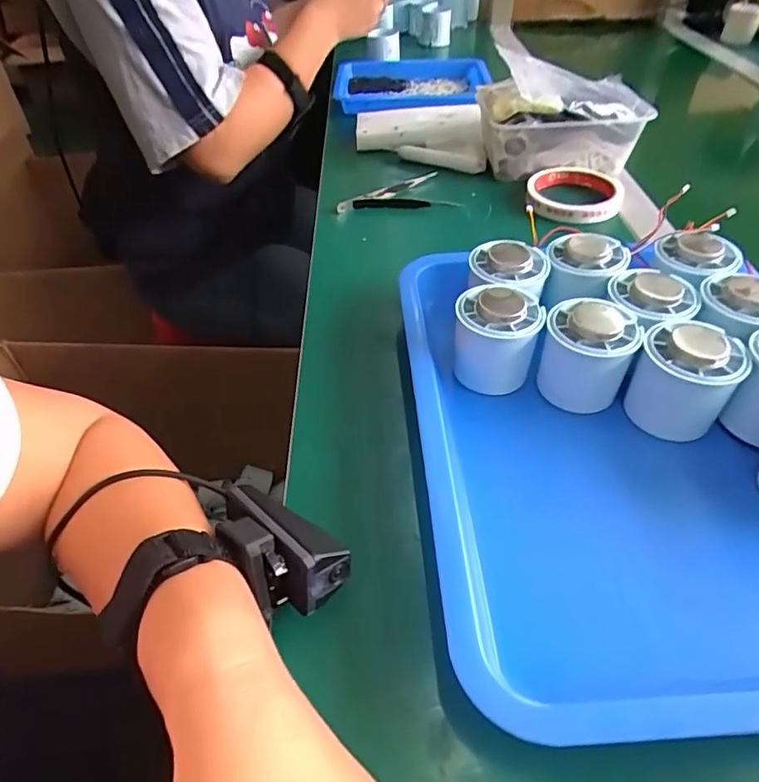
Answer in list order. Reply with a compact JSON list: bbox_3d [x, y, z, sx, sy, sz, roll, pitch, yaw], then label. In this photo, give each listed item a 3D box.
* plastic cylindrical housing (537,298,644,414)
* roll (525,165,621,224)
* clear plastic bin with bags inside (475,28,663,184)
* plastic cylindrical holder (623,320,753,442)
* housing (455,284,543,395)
[{"bbox_3d":[0.129,-0.022,0.334,0.051,0.059,0.051,0,44,0],"label":"plastic cylindrical housing"},{"bbox_3d":[0.194,-0.198,0.533,0.089,0.016,0.093,7,44,8],"label":"roll"},{"bbox_3d":[0.193,-0.289,0.574,0.164,0.098,0.109,0,44,1],"label":"clear plastic bin with bags inside"},{"bbox_3d":[0.183,-0.004,0.323,0.052,0.060,0.052,0,44,0],"label":"plastic cylindrical holder"},{"bbox_3d":[0.076,-0.033,0.349,0.051,0.062,0.052,10,45,11],"label":"housing"}]

